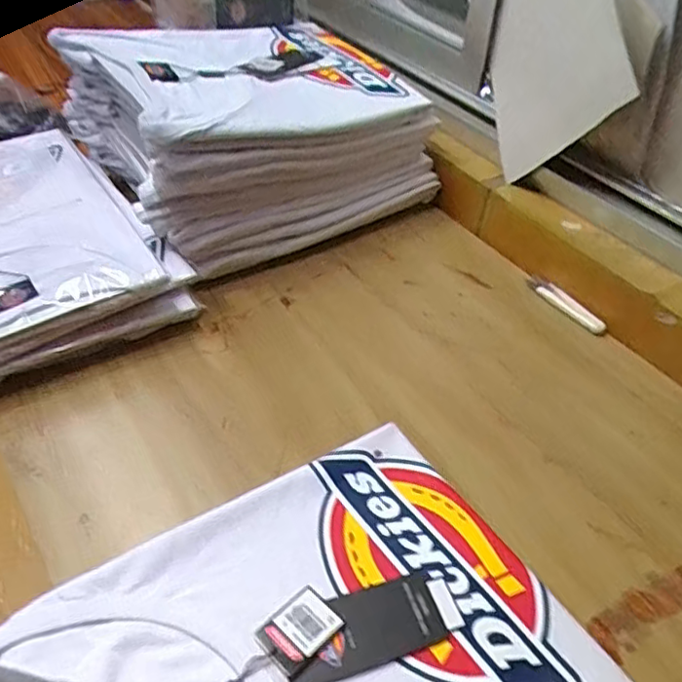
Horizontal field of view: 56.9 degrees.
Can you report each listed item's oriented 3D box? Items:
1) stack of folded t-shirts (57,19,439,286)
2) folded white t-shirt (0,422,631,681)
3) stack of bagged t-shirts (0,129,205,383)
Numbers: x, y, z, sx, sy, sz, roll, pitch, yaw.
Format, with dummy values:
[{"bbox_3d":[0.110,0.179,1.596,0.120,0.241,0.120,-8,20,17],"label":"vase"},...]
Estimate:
[{"bbox_3d":[-0.111,-0.247,0.742,0.364,0.192,0.291,-27,53,-28],"label":"stack of folded t-shirts"},{"bbox_3d":[-0.022,0.208,0.398,0.328,0.031,0.257,-24,51,-25],"label":"folded white t-shirt"},{"bbox_3d":[-0.347,-0.086,0.644,0.286,0.082,0.328,-25,51,-26],"label":"stack of bagged t-shirts"}]

